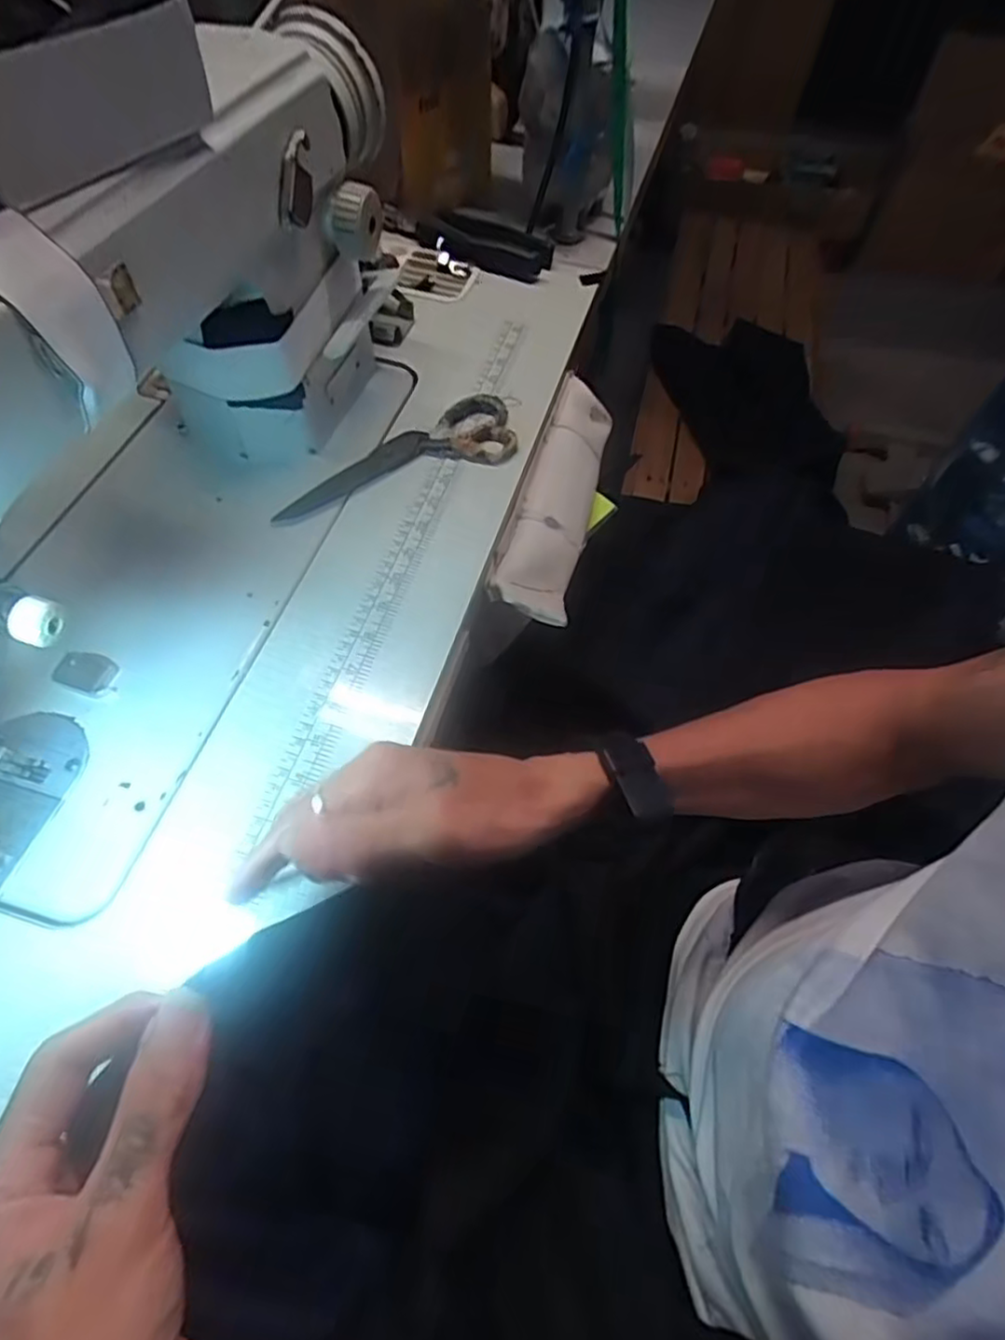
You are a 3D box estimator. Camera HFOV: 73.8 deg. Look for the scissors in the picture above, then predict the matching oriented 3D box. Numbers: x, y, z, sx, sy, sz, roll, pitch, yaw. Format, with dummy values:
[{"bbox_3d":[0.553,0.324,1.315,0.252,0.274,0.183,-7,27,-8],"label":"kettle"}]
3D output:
[{"bbox_3d":[-0.072,-0.152,0.499,0.200,0.012,0.063,-32,67,-21],"label":"scissors"}]

